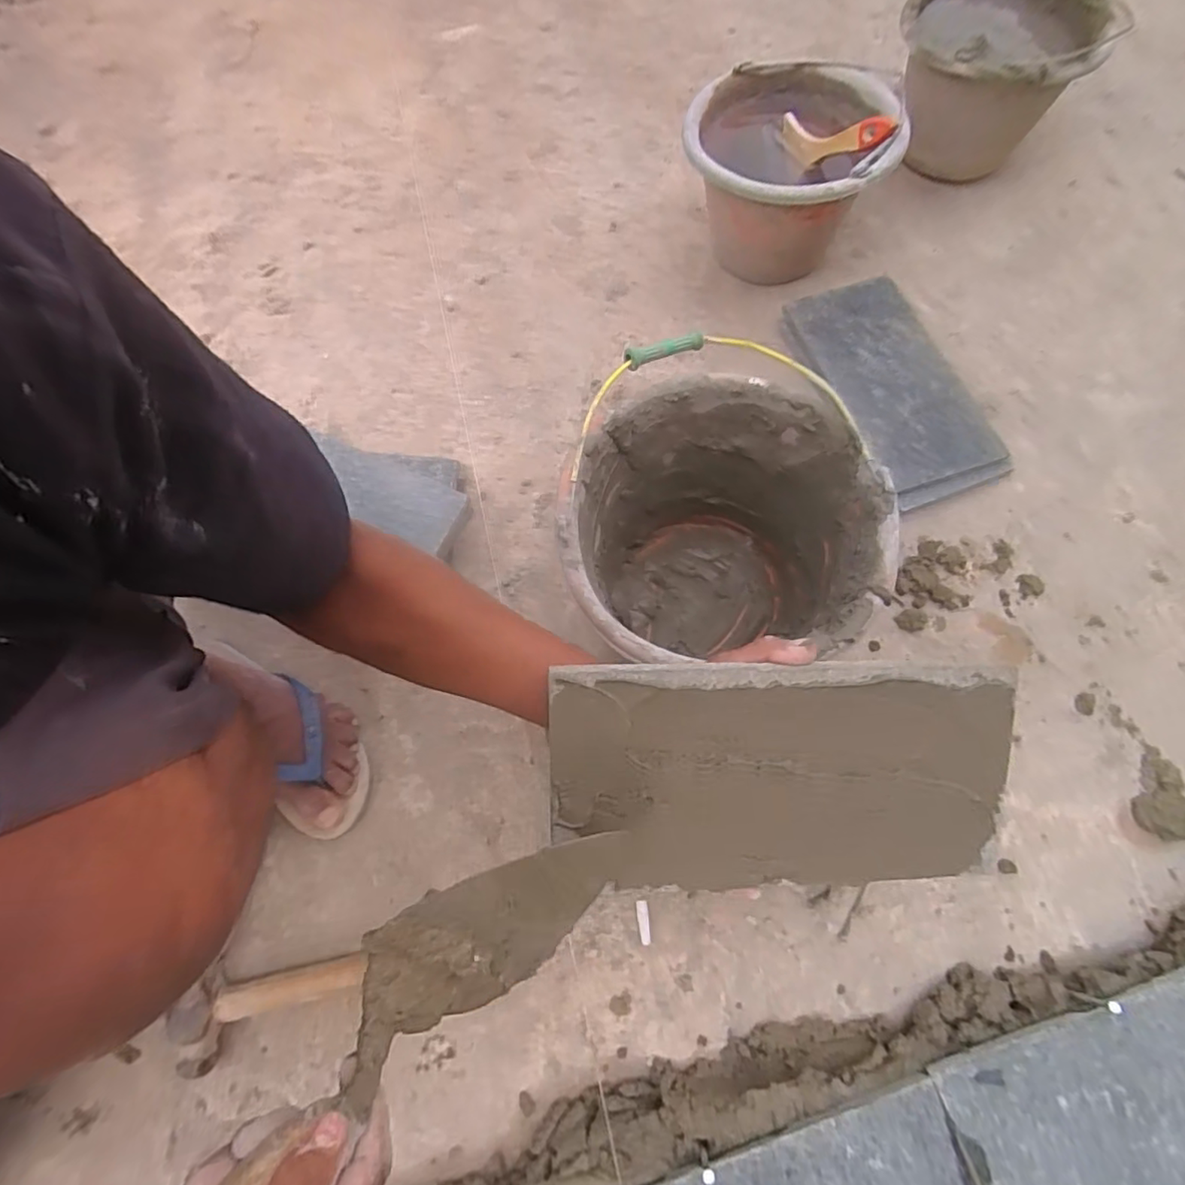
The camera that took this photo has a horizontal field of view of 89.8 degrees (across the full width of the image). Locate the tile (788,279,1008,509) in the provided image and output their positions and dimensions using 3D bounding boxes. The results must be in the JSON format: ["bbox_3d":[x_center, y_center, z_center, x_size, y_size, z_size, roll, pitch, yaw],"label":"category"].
[{"bbox_3d":[0.367,-0.255,0.728,0.150,0.018,0.311,-19,70,-5],"label":"tile"}]

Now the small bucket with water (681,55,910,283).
[{"bbox_3d":[0.234,-0.531,0.767,0.238,0.182,0.227,0,76,0],"label":"small bucket with water"}]

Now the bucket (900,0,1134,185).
[{"bbox_3d":[0.528,-0.698,0.811,0.232,0.169,0.211,0,76,0],"label":"bucket"}]

